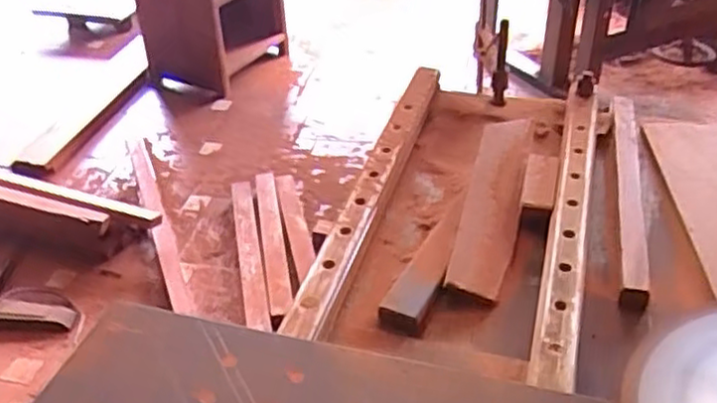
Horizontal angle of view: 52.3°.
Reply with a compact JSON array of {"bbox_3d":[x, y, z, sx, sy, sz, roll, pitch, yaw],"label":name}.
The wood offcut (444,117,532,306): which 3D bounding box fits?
[{"bbox_3d":[0.146,-0.011,0.785,0.056,0.024,0.315,8,38,13],"label":"wood offcut"}]

